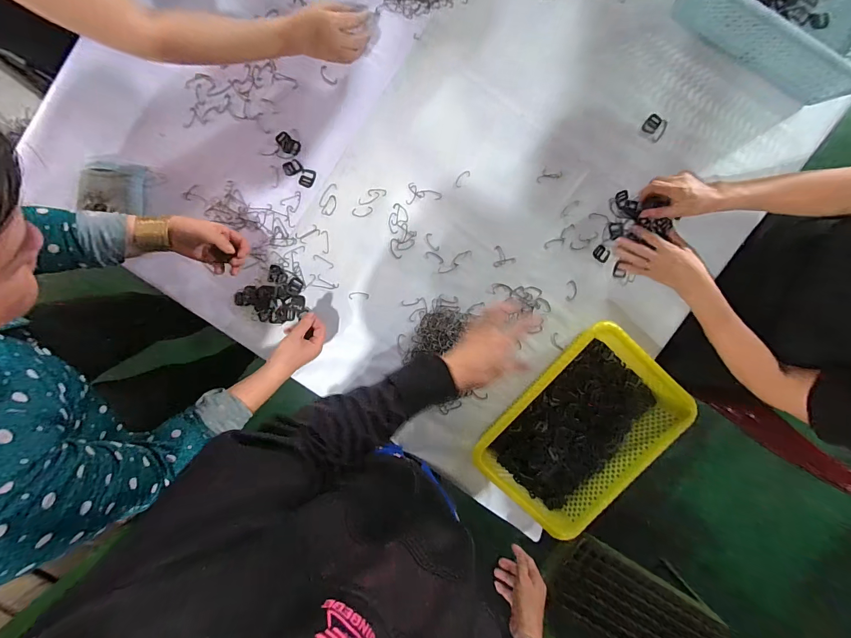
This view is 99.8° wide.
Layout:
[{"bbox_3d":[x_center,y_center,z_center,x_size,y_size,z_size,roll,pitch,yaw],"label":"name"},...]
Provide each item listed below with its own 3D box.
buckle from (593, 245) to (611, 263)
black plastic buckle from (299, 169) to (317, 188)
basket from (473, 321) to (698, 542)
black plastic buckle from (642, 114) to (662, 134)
[{"bbox_3d":[0.337,-0.124,0.684,0.031,0.004,0.026,33,94,-3],"label":"buckle"},{"bbox_3d":[-0.220,-0.262,0.667,0.027,0.004,0.032,20,95,-2],"label":"black plastic buckle"},{"bbox_3d":[0.284,0.205,0.672,0.258,0.079,0.352,42,94,-4],"label":"basket"},{"bbox_3d":[0.417,-0.359,0.658,0.024,0.004,0.033,28,95,-2],"label":"black plastic buckle"}]

